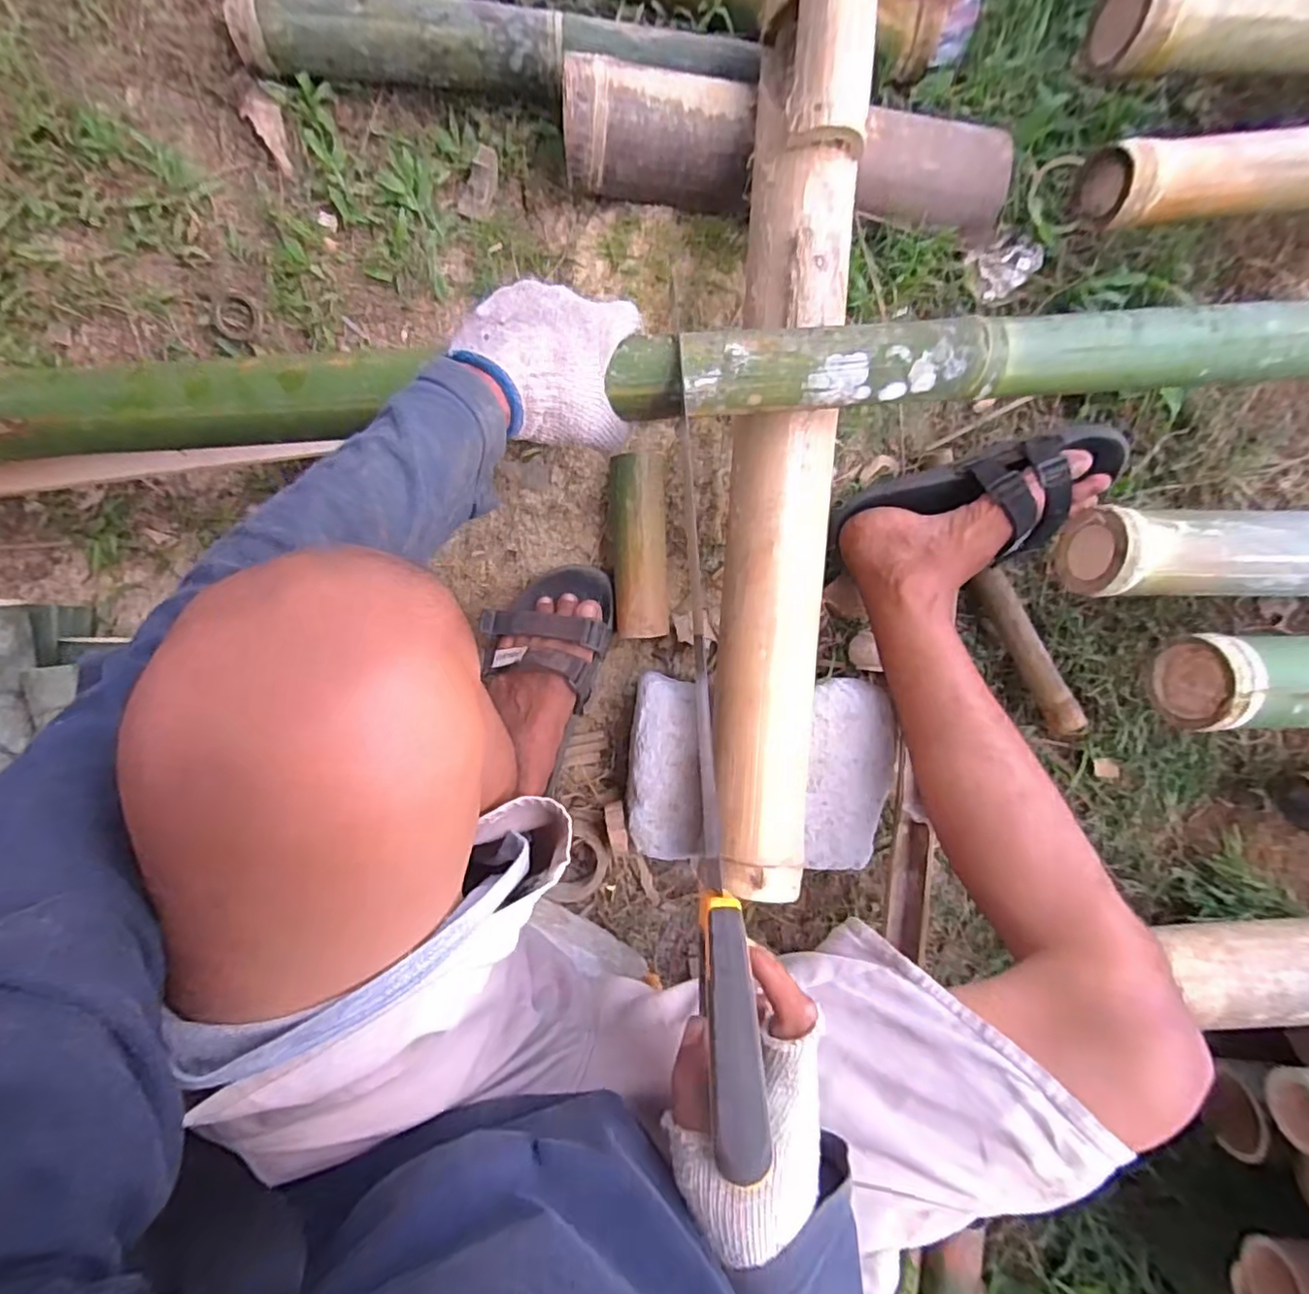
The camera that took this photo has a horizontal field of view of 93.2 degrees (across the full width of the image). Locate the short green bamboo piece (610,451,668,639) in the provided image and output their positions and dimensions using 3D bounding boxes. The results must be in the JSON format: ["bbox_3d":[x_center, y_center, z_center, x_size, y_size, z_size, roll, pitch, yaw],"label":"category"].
[{"bbox_3d":[-0.014,-0.099,0.630,0.058,0.065,0.179,-3,90,-6],"label":"short green bamboo piece"}]

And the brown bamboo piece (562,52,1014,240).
[{"bbox_3d":[0.136,-0.478,0.616,0.449,0.078,0.097,1,89,-6],"label":"brown bamboo piece"}]

